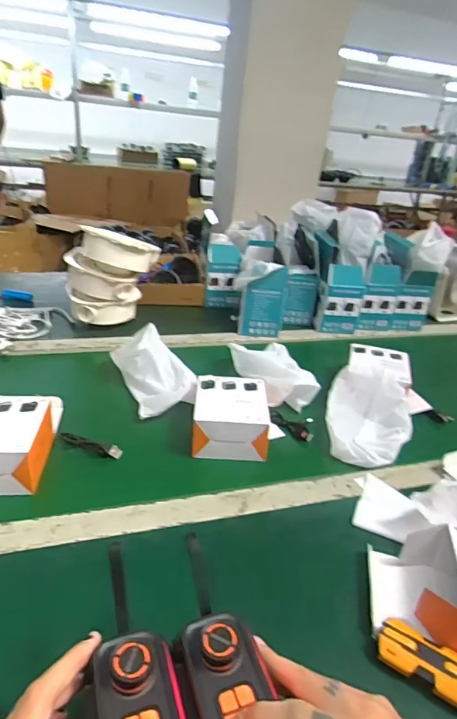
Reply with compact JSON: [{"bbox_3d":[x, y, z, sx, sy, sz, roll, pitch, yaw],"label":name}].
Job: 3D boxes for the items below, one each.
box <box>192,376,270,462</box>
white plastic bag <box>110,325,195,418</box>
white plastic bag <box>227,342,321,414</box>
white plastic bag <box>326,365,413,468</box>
[{"bbox_3d":[0.000,0.079,0.628,0.103,0.064,0.115,6,27,-4],"label":"box"},{"bbox_3d":[-0.117,0.016,0.709,0.092,0.085,0.172,-7,31,-26],"label":"white plastic bag"},{"bbox_3d":[0.069,0.020,0.759,0.093,0.065,0.181,-3,29,-20],"label":"white plastic bag"},{"bbox_3d":[0.207,0.080,0.664,0.115,0.031,0.196,3,42,16],"label":"white plastic bag"}]

